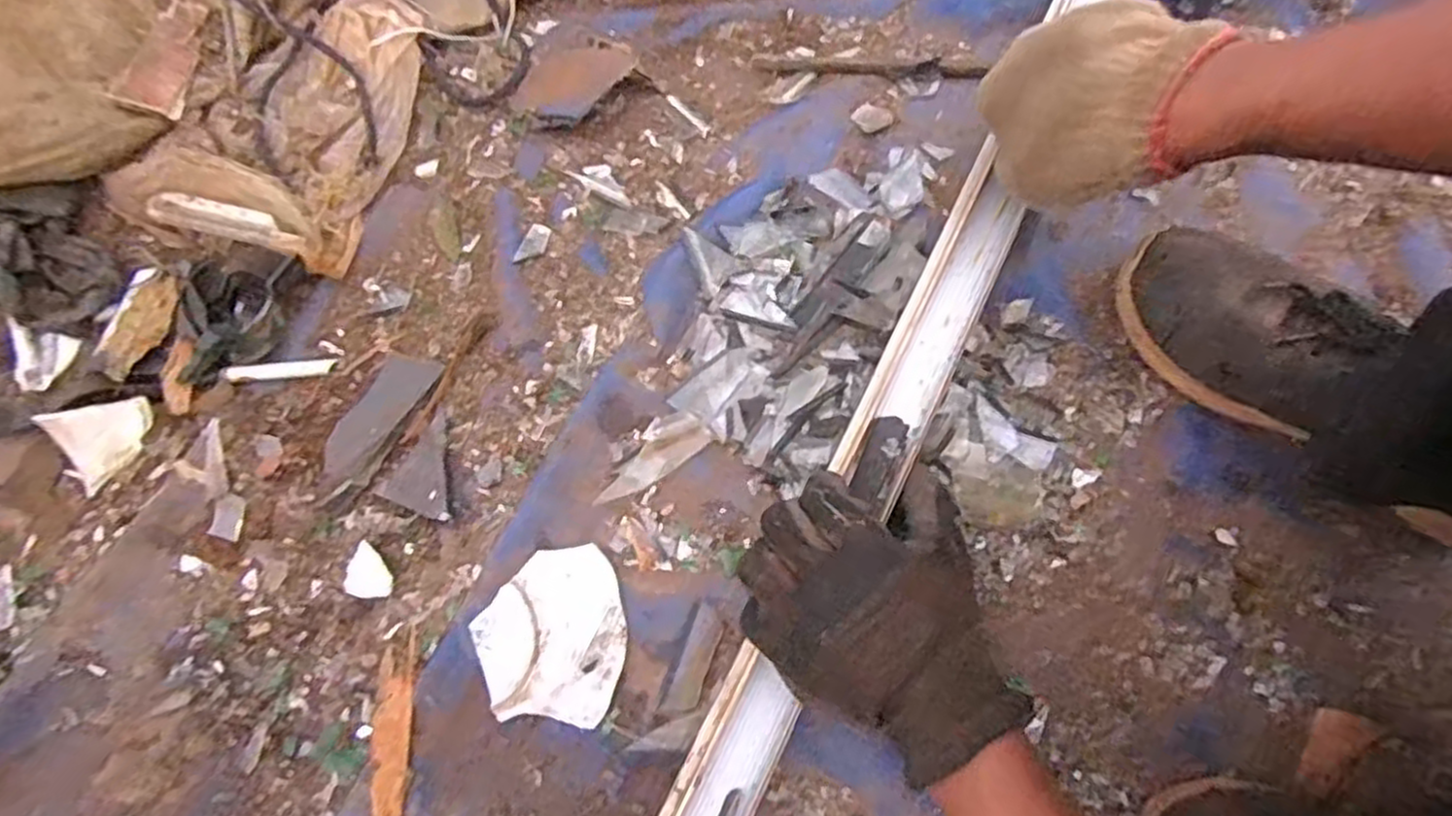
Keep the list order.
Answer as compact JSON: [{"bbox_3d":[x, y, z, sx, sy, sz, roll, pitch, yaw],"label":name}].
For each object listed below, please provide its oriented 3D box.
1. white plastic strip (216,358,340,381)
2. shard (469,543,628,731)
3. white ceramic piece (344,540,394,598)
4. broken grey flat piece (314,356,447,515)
[{"bbox_3d":[-0.280,-0.024,0.475,0.063,0.004,0.010,-7,74,-18],"label":"white plastic strip"},{"bbox_3d":[-0.096,0.130,0.422,0.081,0.024,0.093,-19,75,-6],"label":"shard"},{"bbox_3d":[-0.212,0.099,0.445,0.026,0.005,0.035,-41,79,-11],"label":"white ceramic piece"},{"bbox_3d":[-0.221,0.012,0.468,0.038,0.007,0.106,28,76,7],"label":"broken grey flat piece"}]

